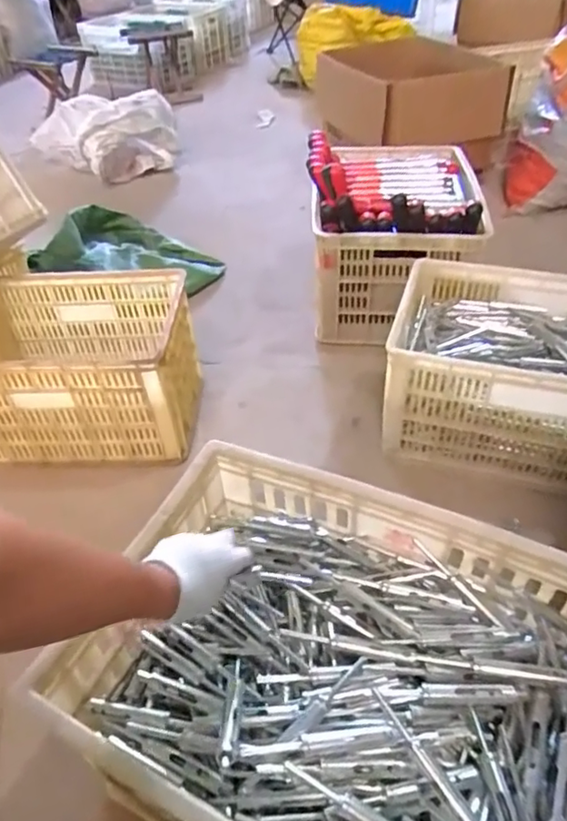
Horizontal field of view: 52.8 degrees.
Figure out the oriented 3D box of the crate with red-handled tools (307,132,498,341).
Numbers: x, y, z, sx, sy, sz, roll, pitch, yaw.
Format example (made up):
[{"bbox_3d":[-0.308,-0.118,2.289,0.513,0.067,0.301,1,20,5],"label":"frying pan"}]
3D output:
[{"bbox_3d":[0.259,-0.431,1.373,0.372,0.327,0.439,0,43,5],"label":"crate with red-handled tools"}]

